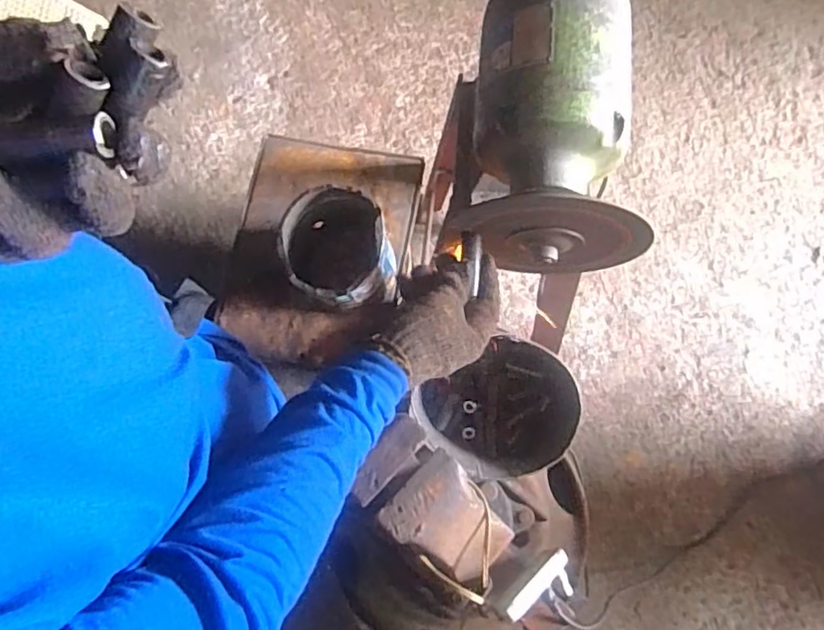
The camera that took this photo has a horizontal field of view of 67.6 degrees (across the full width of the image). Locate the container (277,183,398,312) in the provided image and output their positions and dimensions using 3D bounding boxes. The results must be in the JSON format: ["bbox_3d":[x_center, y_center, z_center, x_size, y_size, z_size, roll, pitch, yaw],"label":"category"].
[{"bbox_3d":[-0.125,-0.101,1.063,0.163,0.167,0.197,-22,77,-5],"label":"container"}]

